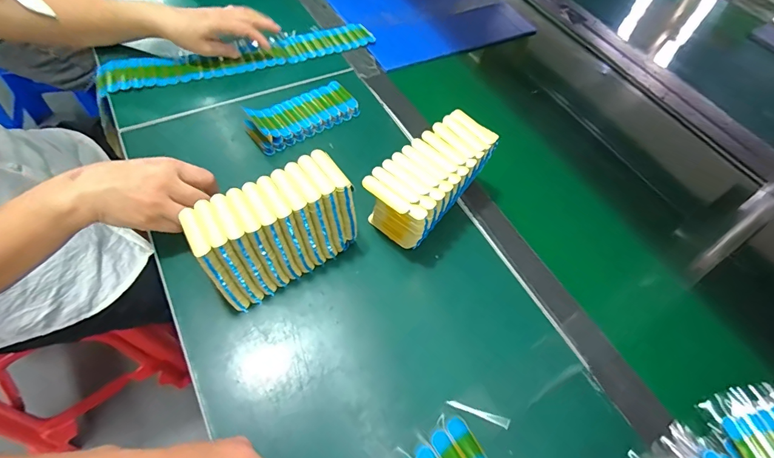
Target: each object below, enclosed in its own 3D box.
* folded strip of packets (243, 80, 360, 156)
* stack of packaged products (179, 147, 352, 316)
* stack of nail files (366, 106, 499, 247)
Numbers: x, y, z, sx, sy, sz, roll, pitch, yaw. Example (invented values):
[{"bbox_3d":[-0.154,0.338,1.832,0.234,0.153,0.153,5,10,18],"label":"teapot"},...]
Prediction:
[{"bbox_3d":[-0.119,-0.161,0.567,0.154,0.030,0.071,-31,65,-24],"label":"folded strip of packets"},{"bbox_3d":[-0.114,-0.002,0.424,0.159,0.099,0.087,-31,65,-23],"label":"stack of packaged products"},{"bbox_3d":[0.050,-0.054,0.477,0.083,0.090,0.156,39,61,18],"label":"stack of nail files"}]

